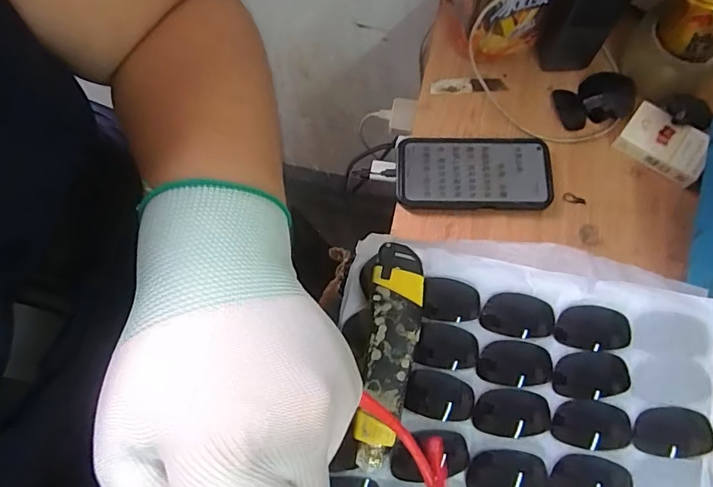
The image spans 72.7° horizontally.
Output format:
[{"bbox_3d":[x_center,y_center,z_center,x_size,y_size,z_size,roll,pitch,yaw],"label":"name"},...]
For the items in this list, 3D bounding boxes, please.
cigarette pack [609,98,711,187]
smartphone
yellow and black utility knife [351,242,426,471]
[{"bbox_3d":[0.334,-0.107,0.526,0.088,0.024,0.059,36,76,12],"label":"cigarette pack"},{"bbox_3d":[0.128,-0.075,0.528,0.164,0.013,0.081,1,72,2],"label":"smartphone"},{"bbox_3d":[0.024,0.079,0.351,0.037,0.018,0.155,8,72,4],"label":"yellow and black utility knife"}]

